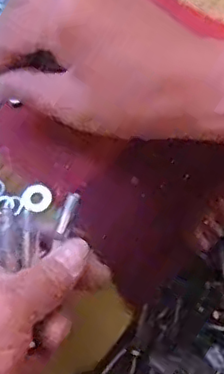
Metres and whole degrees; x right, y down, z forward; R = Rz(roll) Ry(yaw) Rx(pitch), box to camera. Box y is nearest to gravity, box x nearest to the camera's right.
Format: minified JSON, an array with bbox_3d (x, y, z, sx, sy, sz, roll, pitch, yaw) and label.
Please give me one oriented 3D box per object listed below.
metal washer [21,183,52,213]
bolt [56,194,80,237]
[{"bbox_3d":[-0.044,0.006,0.359,0.017,0.004,0.017,0,67,0],"label":"metal washer"},{"bbox_3d":[-0.022,0.013,0.306,0.006,0.004,0.021,19,84,7],"label":"bolt"}]

